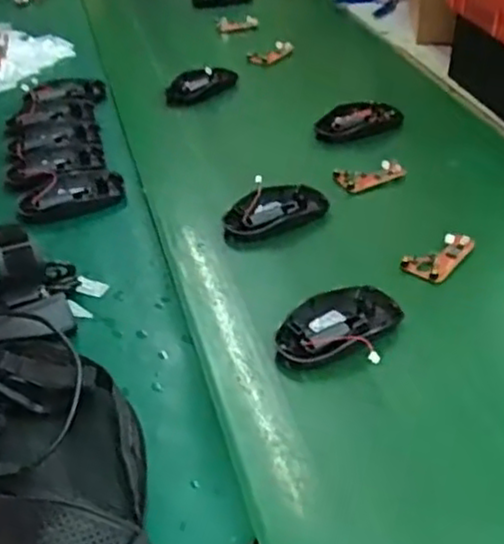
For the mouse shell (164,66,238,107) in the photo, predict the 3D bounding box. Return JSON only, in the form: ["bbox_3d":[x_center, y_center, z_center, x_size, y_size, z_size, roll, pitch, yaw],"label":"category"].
[{"bbox_3d":[-0.068,-0.243,0.927,0.054,0.023,0.107,21,44,28],"label":"mouse shell"}]

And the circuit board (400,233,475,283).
[{"bbox_3d":[0.161,-0.015,0.622,0.037,0.011,0.064,27,47,34],"label":"circuit board"}]

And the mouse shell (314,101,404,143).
[{"bbox_3d":[0.121,-0.174,0.826,0.098,0.019,0.048,-10,38,-8],"label":"mouse shell"}]

